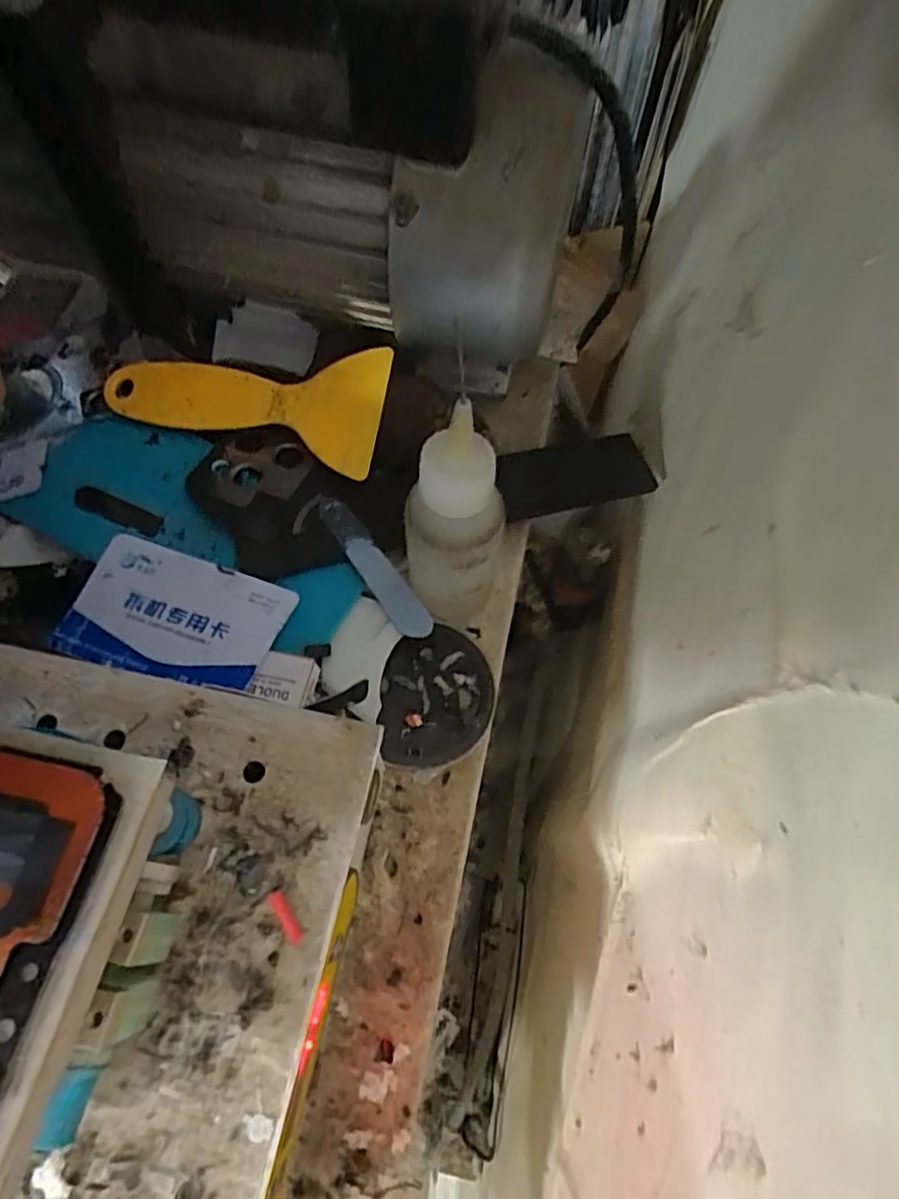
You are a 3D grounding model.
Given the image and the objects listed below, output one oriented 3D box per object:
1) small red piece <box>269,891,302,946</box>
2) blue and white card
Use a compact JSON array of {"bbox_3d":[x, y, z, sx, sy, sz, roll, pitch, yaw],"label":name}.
[{"bbox_3d":[-0.040,0.076,0.157,0.004,0.004,0.013,-31,71,-14],"label":"small red piece"},{"bbox_3d":[-0.107,0.007,0.255,0.082,0.004,0.051,17,65,11],"label":"blue and white card"}]

